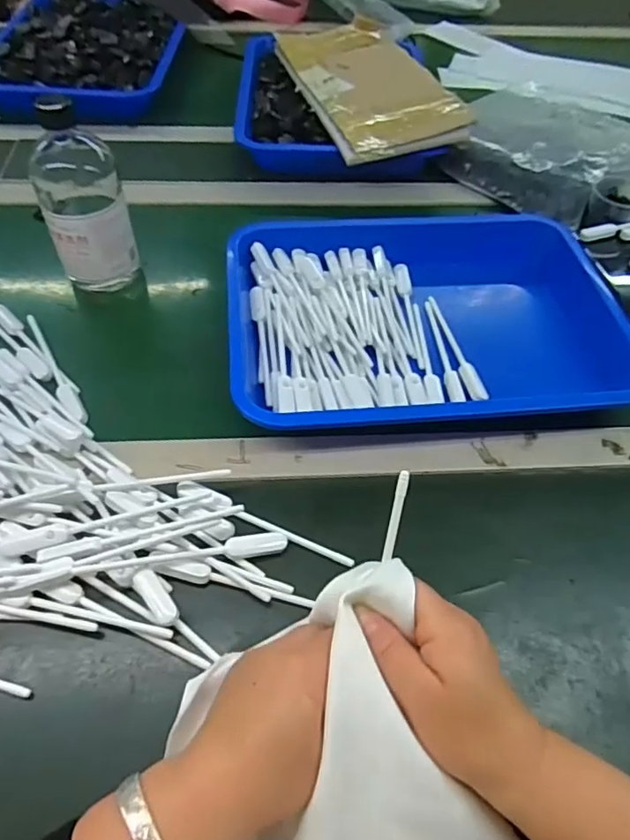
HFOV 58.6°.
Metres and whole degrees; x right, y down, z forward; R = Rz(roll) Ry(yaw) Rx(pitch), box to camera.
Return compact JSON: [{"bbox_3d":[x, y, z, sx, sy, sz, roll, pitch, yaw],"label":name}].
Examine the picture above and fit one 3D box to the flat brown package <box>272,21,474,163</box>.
[{"bbox_3d":[0.061,-0.449,0.741,0.163,0.019,0.329,-19,59,-8],"label":"flat brown package"}]

